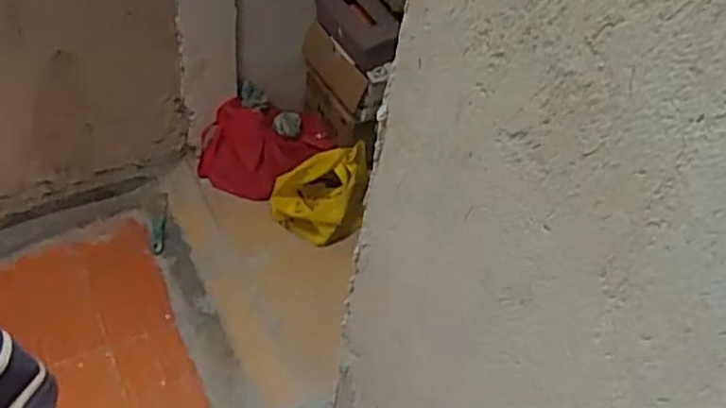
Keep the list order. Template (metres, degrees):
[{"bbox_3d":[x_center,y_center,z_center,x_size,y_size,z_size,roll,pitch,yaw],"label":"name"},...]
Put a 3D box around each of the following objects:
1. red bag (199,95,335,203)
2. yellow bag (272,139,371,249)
[{"bbox_3d":[-0.258,-0.147,1.878,0.331,0.141,0.216,6,50,-2],"label":"red bag"},{"bbox_3d":[-0.110,-0.022,1.782,0.241,0.173,0.198,7,50,-1],"label":"yellow bag"}]

